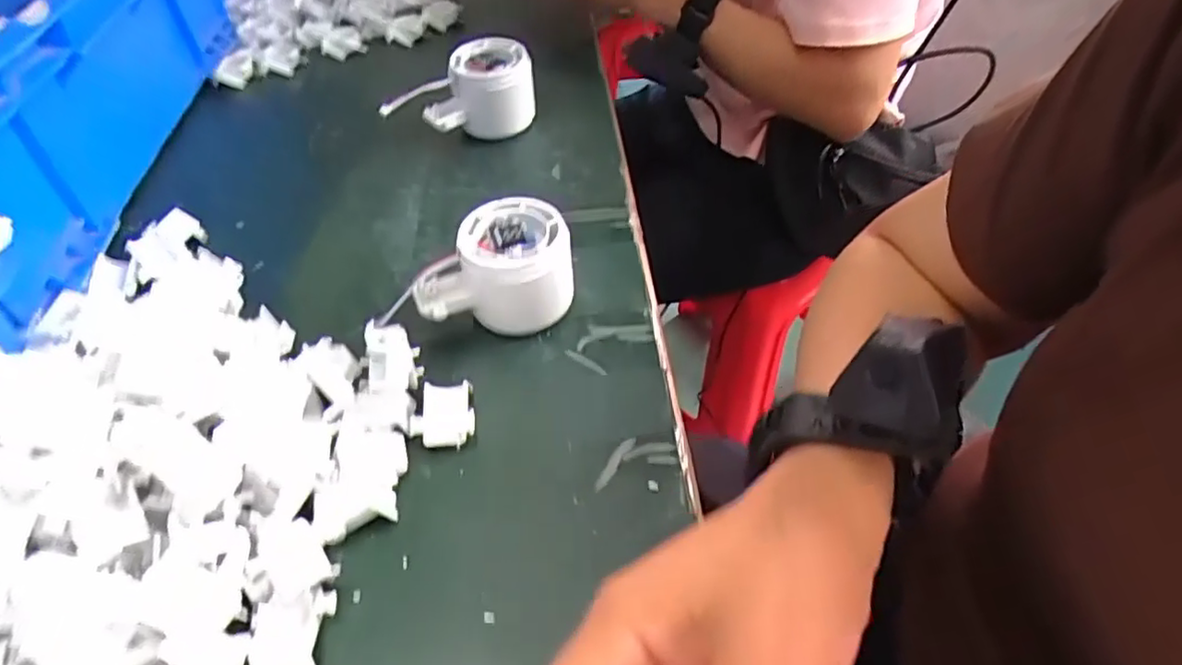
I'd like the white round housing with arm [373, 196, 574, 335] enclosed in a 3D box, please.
[{"bbox_3d":[-0.060,-0.033,0.353,0.098,0.053,0.052,-2,47,-5],"label":"white round housing with arm"}]

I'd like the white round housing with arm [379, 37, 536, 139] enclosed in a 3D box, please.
[{"bbox_3d":[-0.095,-0.169,0.478,0.108,0.058,0.051,-15,49,-17],"label":"white round housing with arm"}]

